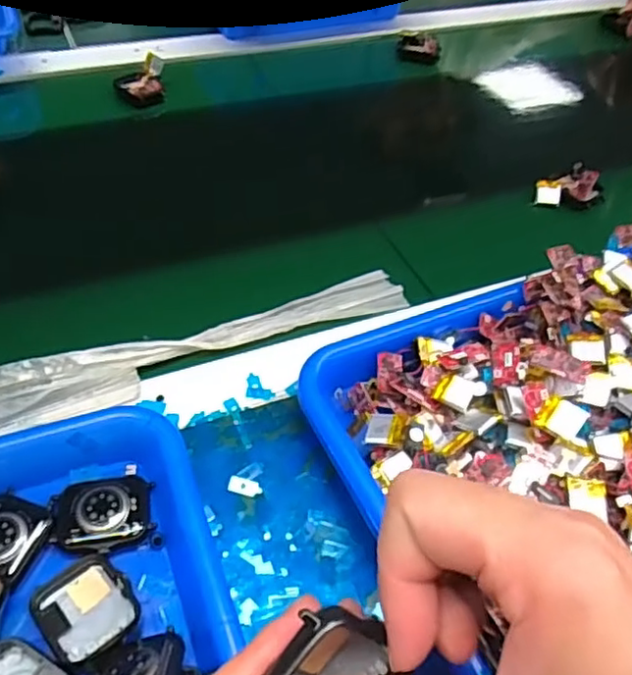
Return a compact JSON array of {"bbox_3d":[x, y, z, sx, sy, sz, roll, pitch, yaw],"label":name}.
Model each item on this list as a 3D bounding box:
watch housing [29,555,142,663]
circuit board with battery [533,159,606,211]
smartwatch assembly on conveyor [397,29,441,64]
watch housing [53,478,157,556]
[{"bbox_3d":[-0.102,0.120,0.284,0.038,0.007,0.041,-31,59,-28],"label":"watch housing"},{"bbox_3d":[0.216,-0.127,0.544,0.055,0.021,0.041,-18,54,-20],"label":"circuit board with battery"},{"bbox_3d":[0.117,-0.327,0.718,0.047,0.024,0.025,14,50,6],"label":"smartwatch assembly on conveyor"},{"bbox_3d":[-0.104,0.087,0.313,0.045,0.010,0.035,-6,51,-11],"label":"watch housing"}]

